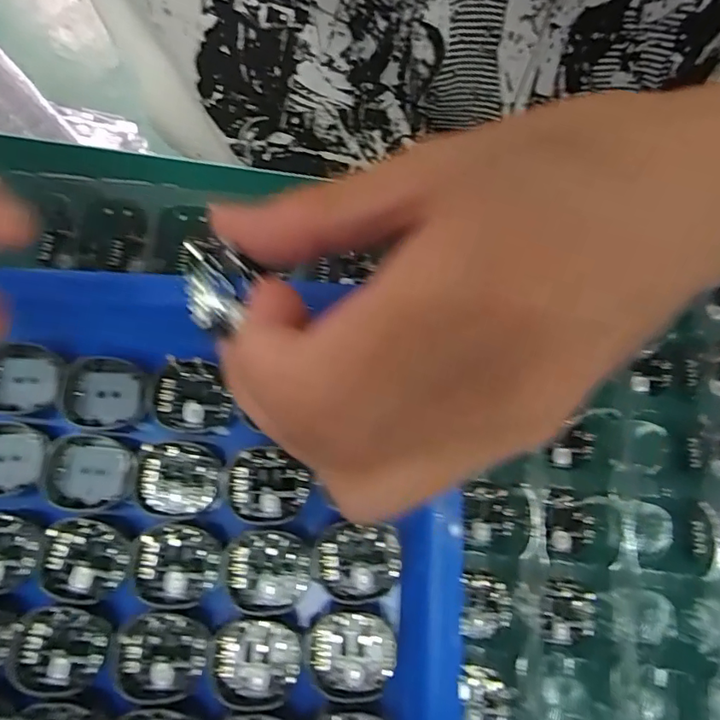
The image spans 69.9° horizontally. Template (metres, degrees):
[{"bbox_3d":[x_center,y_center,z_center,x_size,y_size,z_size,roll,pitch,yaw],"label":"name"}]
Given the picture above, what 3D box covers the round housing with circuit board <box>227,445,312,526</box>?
[{"bbox_3d":[-0.031,0.042,0.172,0.026,0.006,0.023,32,80,5],"label":"round housing with circuit board"}]

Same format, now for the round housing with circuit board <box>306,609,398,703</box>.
[{"bbox_3d":[-0.003,0.093,0.161,0.027,0.004,0.025,0,79,-1],"label":"round housing with circuit board"}]

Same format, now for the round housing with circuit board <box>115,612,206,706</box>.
[{"bbox_3d":[-0.062,0.092,0.160,0.027,0.004,0.024,6,79,0],"label":"round housing with circuit board"}]

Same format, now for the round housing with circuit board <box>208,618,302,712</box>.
[{"bbox_3d":[-0.033,0.094,0.160,0.028,0.004,0.024,7,79,1],"label":"round housing with circuit board"}]

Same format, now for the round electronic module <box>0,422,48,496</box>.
[{"bbox_3d":[-0.122,0.034,0.174,0.029,0.004,0.024,7,79,1],"label":"round electronic module"}]

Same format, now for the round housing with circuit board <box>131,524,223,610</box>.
[{"bbox_3d":[-0.059,0.067,0.166,0.027,0.004,0.025,0,79,-1],"label":"round housing with circuit board"}]

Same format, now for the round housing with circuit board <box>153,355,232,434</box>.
[{"bbox_3d":[-0.058,0.012,0.178,0.026,0.005,0.025,0,79,-1],"label":"round housing with circuit board"}]

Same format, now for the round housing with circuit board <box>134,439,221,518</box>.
[{"bbox_3d":[-0.061,0.040,0.172,0.029,0.004,0.024,8,79,1],"label":"round housing with circuit board"}]

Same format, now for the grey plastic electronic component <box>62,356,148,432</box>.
[{"bbox_3d":[-0.090,0.011,0.180,0.027,0.004,0.024,5,79,0],"label":"grey plastic electronic component"}]

